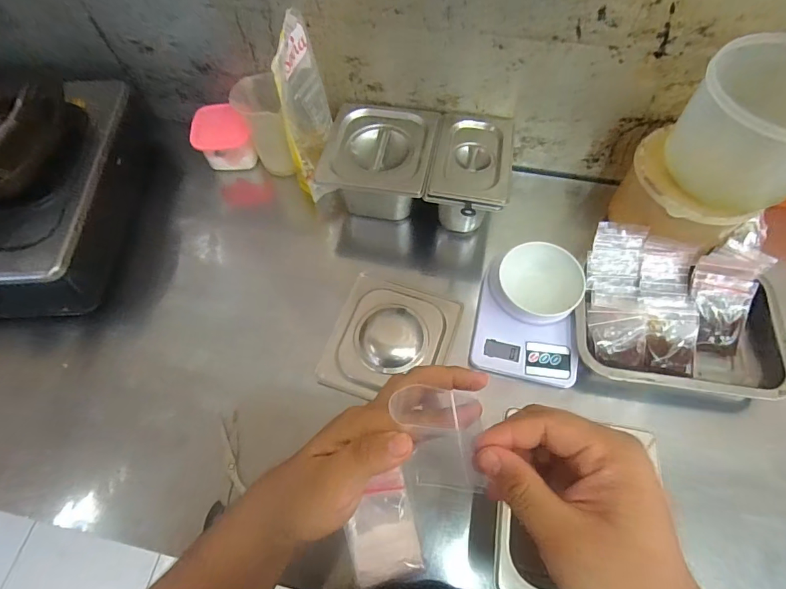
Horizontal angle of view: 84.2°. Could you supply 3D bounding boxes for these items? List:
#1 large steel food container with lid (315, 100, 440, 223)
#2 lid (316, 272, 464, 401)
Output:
[{"bbox_3d":[-0.019,-0.207,0.698,0.161,0.101,0.159,11,64,7],"label":"large steel food container with lid"},{"bbox_3d":[-0.001,0.064,0.612,0.159,0.021,0.173,16,65,9],"label":"lid"}]

